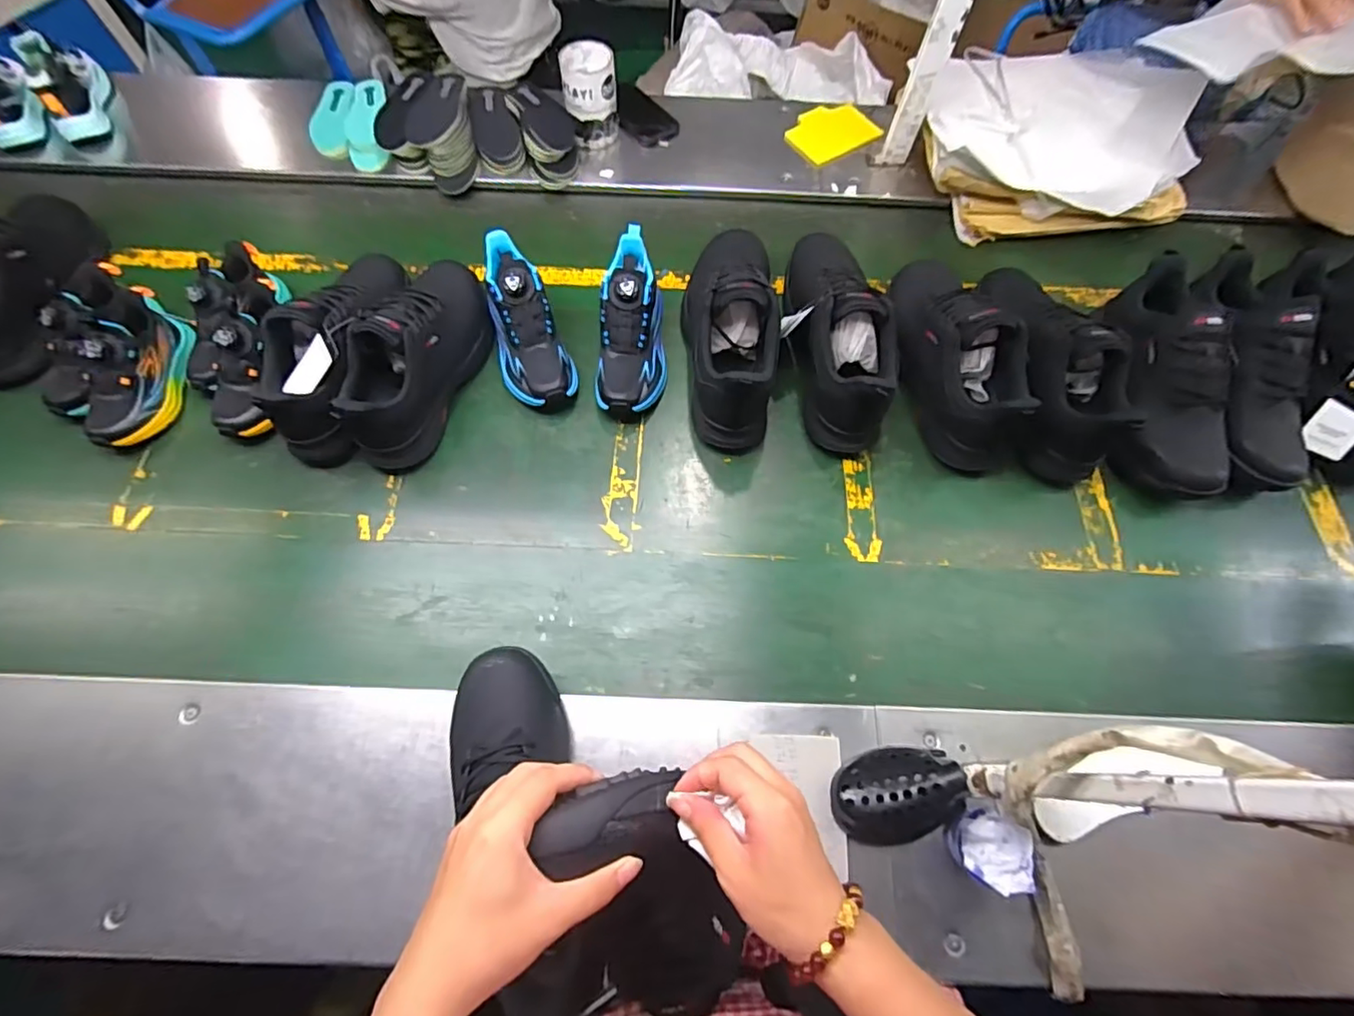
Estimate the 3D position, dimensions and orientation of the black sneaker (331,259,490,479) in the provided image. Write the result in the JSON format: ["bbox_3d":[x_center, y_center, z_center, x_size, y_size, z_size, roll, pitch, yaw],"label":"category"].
[{"bbox_3d":[-0.333,-0.200,0.746,0.106,0.137,0.285,19,67,5],"label":"black sneaker"}]

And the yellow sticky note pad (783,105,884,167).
[{"bbox_3d":[0.258,-0.643,0.994,0.135,0.007,0.119,-32,70,-6],"label":"yellow sticky note pad"}]

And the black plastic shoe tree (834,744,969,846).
[{"bbox_3d":[0.209,0.272,0.551,0.113,0.059,0.083,-7,65,-3],"label":"black plastic shoe tree"}]

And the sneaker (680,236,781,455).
[{"bbox_3d":[0.073,-0.244,0.762,0.120,0.148,0.314,-2,67,-3],"label":"sneaker"}]

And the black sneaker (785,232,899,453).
[{"bbox_3d":[0.204,-0.240,0.765,0.120,0.146,0.323,-5,67,-4],"label":"black sneaker"}]

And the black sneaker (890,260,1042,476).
[{"bbox_3d":[0.360,-0.211,0.760,0.100,0.148,0.292,-4,67,-5],"label":"black sneaker"}]

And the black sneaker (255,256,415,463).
[{"bbox_3d":[-0.435,-0.213,0.730,0.110,0.130,0.310,8,78,5],"label":"black sneaker"}]

